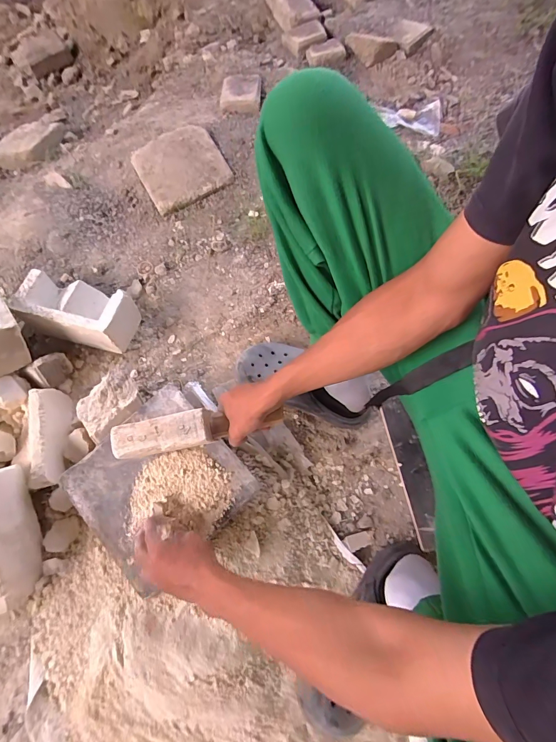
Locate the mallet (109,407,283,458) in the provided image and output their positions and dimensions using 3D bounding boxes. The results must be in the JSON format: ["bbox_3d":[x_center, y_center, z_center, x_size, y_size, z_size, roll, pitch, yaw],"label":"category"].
[{"bbox_3d":[-0.116,0.085,0.518,0.246,0.040,0.049,-8,69,-11],"label":"mallet"}]

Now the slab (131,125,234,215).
[{"bbox_3d":[-0.238,-0.501,0.858,0.198,0.042,0.193,-30,71,-9],"label":"slab"}]

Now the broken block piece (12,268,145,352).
[{"bbox_3d":[-0.404,-0.119,0.724,0.208,0.106,0.106,13,70,2],"label":"broken block piece"}]

